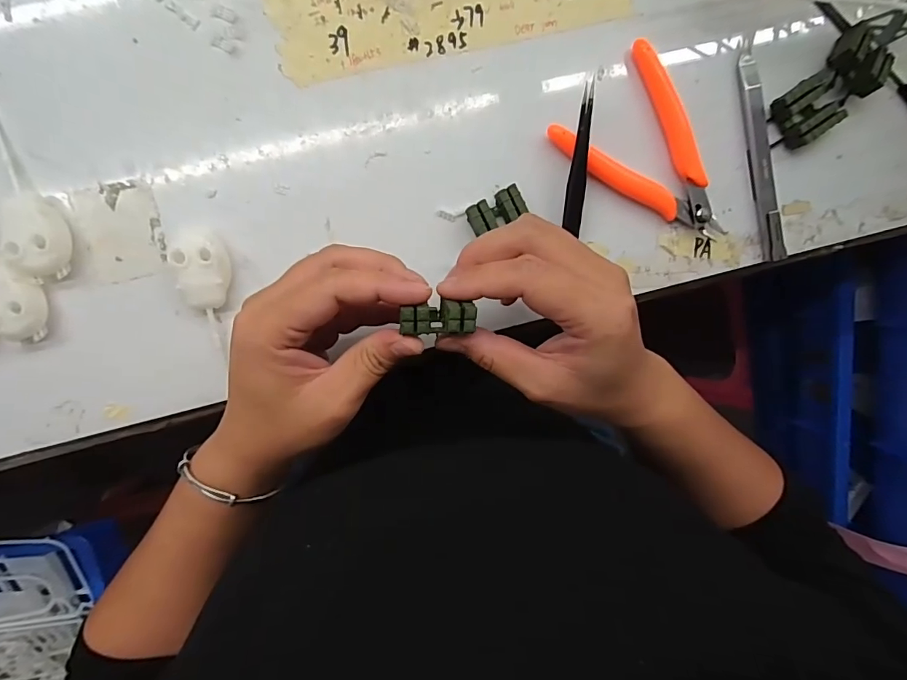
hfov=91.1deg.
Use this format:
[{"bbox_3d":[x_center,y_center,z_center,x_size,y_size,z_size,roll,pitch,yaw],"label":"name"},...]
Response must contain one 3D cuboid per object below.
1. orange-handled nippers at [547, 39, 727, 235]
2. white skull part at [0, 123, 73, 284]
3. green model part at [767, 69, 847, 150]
[{"bbox_3d":[0.127,-0.115,0.276,0.119,0.010,0.077,38,93,-9],"label":"orange-handled nippers"},{"bbox_3d":[-0.235,-0.078,0.243,0.032,0.016,0.091,-11,99,-4],"label":"white skull part"},{"bbox_3d":[0.220,-0.143,0.278,0.037,0.015,0.034,-29,100,-1],"label":"green model part"}]

